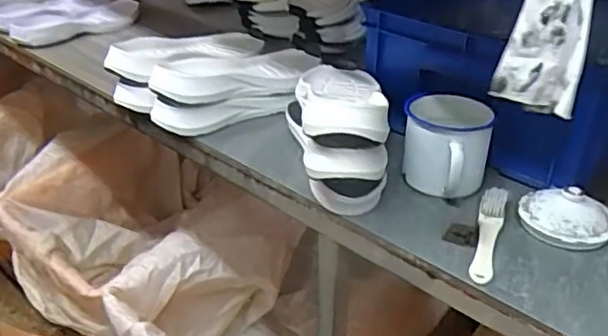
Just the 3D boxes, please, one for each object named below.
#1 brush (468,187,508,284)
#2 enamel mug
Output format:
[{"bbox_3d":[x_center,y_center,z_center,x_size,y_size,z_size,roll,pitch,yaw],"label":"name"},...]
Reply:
[{"bbox_3d":[0.199,0.070,0.671,0.027,0.020,0.155,11,32,16],"label":"brush"},{"bbox_3d":[0.171,-0.025,0.759,0.101,0.094,0.111,13,32,19],"label":"enamel mug"}]

